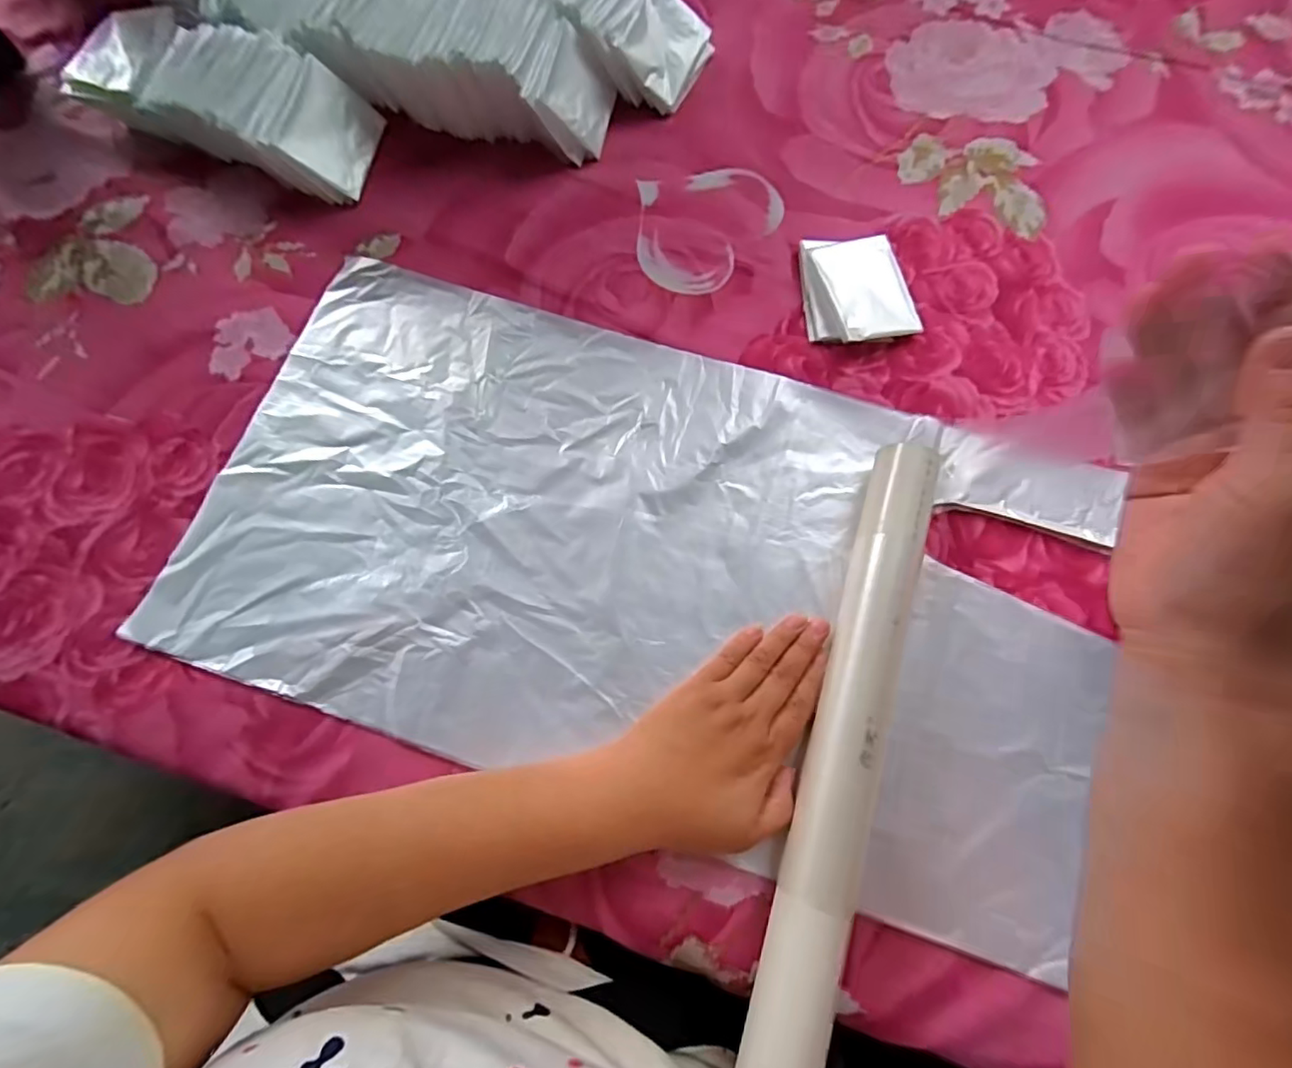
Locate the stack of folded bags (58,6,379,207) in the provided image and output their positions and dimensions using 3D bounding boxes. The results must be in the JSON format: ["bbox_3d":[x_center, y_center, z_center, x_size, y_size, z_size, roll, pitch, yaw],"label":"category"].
[{"bbox_3d":[-0.334,-0.345,0.450,0.231,0.051,0.100,19,75,7],"label":"stack of folded bags"}]

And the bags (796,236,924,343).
[{"bbox_3d":[0.155,-0.180,0.415,0.076,0.015,0.086,-6,74,0],"label":"bags"}]

